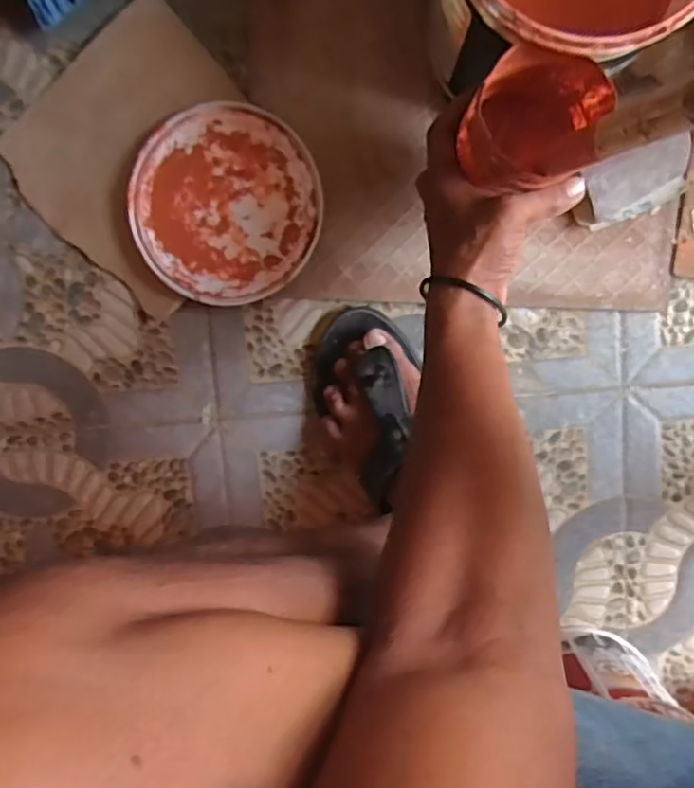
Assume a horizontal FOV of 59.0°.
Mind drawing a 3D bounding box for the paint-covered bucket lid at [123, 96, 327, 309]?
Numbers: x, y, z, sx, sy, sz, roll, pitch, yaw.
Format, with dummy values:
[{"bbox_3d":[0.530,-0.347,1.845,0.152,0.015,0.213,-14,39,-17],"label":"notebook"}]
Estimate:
[{"bbox_3d":[-0.112,-0.175,0.568,0.177,0.019,0.167,0,99,2],"label":"paint-covered bucket lid"}]

